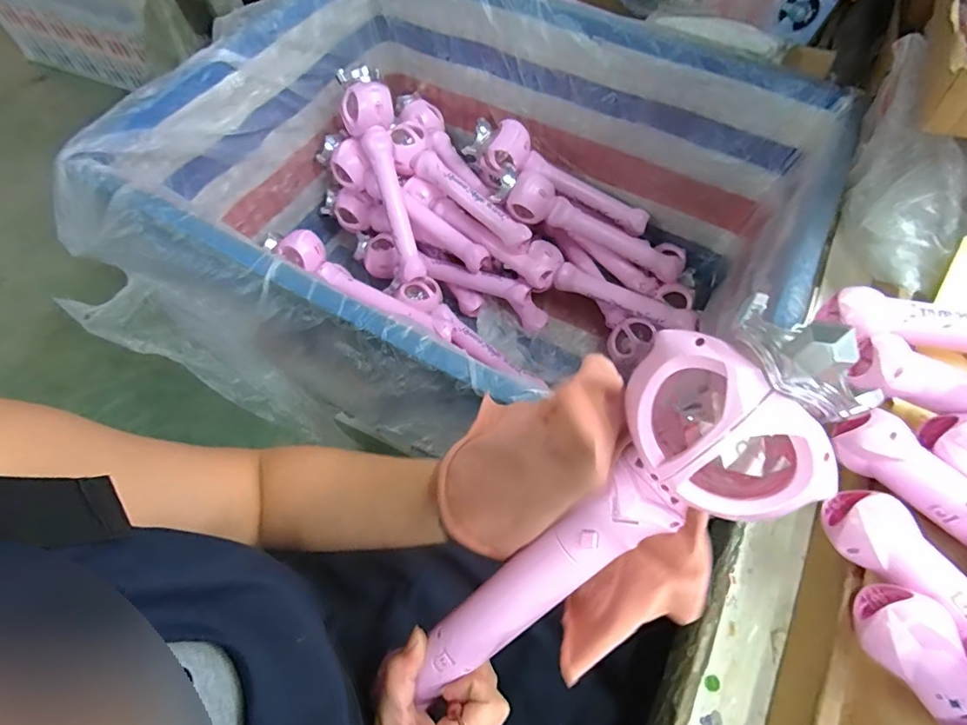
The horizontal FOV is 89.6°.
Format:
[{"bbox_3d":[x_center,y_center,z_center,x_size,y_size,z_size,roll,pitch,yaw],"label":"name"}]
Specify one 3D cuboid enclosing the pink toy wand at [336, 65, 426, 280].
[{"bbox_3d":[-0.169,-0.324,0.849,0.091,0.059,0.360,-18,102,-10],"label":"pink toy wand"}]

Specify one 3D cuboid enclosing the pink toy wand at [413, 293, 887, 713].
[{"bbox_3d":[0.058,0.095,0.271,0.310,0.042,0.094,-50,65,25],"label":"pink toy wand"}]

